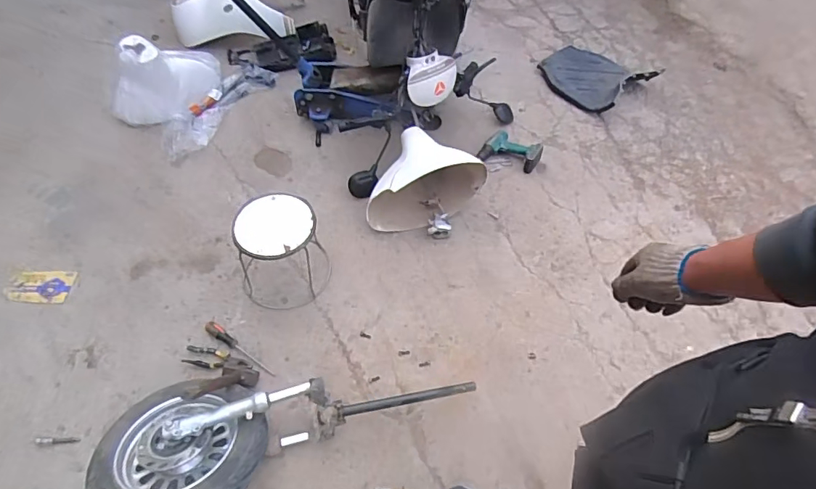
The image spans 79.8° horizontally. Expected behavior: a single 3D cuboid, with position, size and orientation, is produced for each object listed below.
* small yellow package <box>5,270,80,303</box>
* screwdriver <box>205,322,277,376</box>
[{"bbox_3d":[-1.147,0.128,1.519,0.216,0.007,0.119,3,50,3],"label":"small yellow package"},{"bbox_3d":[-0.459,0.286,1.327,0.248,0.025,0.034,30,59,22],"label":"screwdriver"}]

